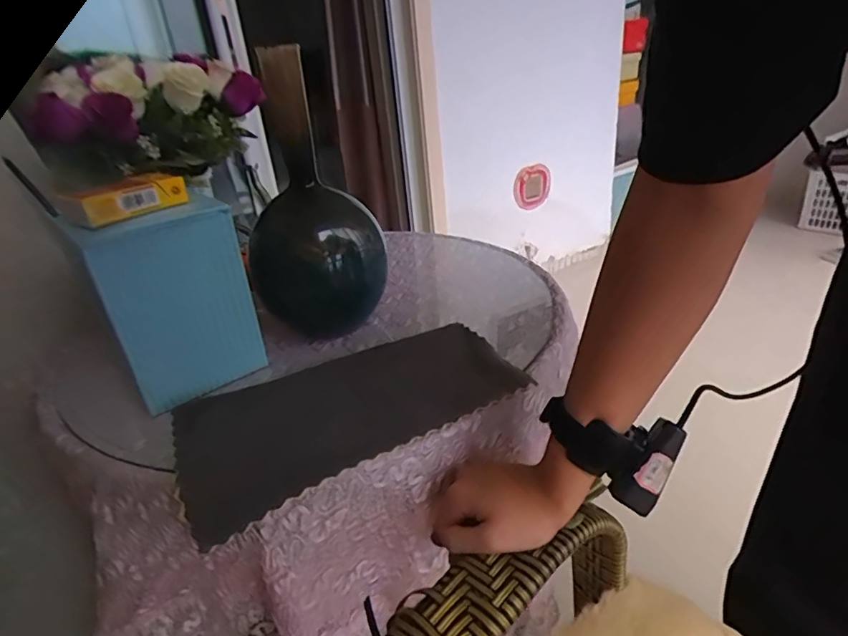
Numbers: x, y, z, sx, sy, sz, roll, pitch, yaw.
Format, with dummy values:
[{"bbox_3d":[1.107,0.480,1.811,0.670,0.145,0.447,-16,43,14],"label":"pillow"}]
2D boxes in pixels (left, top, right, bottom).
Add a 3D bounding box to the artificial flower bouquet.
[{"bbox_3d":[-0.315,-0.236,0.609,0.253,0.120,0.160,-23,31,-28],"label":"artificial flower bouquet"}]

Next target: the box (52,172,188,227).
[{"bbox_3d":[-0.264,-0.107,0.445,0.045,0.028,0.096,14,34,37],"label":"box"}]

